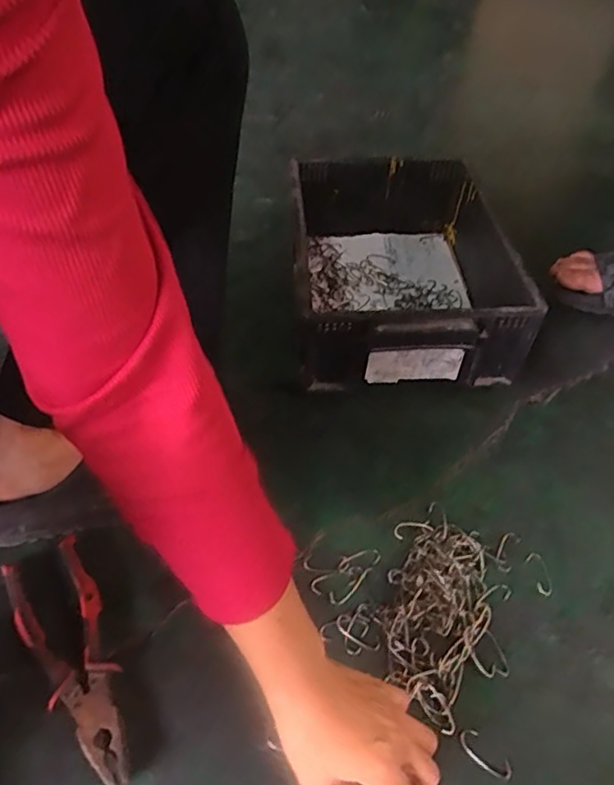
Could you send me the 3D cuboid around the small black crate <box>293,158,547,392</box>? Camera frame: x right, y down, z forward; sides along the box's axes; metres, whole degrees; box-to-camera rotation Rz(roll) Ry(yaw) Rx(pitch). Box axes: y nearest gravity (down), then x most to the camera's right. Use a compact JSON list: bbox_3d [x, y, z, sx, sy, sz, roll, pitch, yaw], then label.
[{"bbox_3d":[0.128,-0.157,0.730,0.286,0.122,0.341,-2,49,-5],"label":"small black crate"}]

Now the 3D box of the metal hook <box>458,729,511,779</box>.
[{"bbox_3d":[0.132,0.269,0.435,0.042,0.004,0.016,37,56,26],"label":"metal hook"}]

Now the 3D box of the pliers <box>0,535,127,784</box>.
[{"bbox_3d":[-0.181,0.207,0.457,0.061,0.023,0.199,-24,54,-22],"label":"pliers"}]

